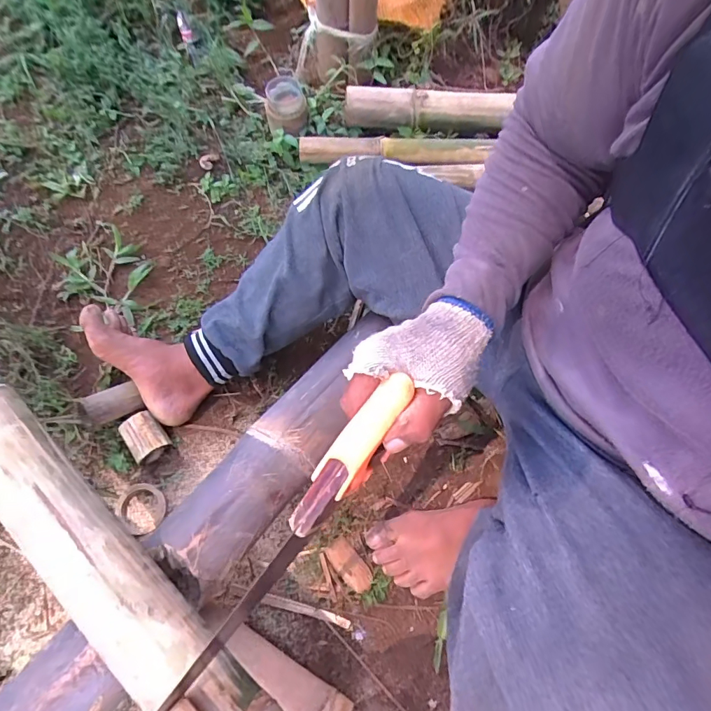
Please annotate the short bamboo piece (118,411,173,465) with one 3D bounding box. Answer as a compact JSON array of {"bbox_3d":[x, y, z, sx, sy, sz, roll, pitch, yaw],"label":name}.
[{"bbox_3d":[-0.303,0.116,0.639,0.053,0.042,0.060,-33,70,-12],"label":"short bamboo piece"}]

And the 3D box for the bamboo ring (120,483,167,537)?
[{"bbox_3d":[-0.298,0.215,0.620,0.063,0.013,0.066,0,67,1],"label":"bamboo ring"}]

